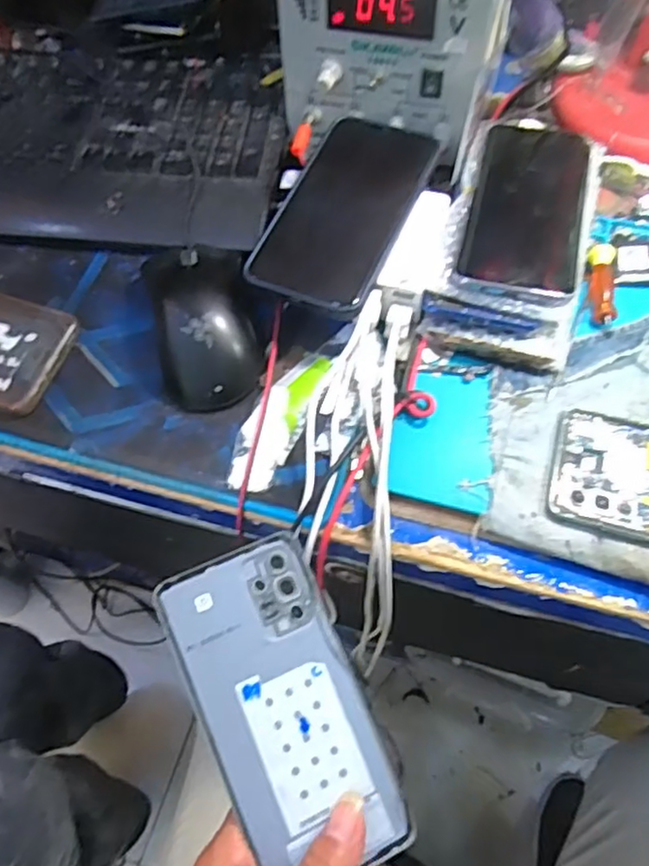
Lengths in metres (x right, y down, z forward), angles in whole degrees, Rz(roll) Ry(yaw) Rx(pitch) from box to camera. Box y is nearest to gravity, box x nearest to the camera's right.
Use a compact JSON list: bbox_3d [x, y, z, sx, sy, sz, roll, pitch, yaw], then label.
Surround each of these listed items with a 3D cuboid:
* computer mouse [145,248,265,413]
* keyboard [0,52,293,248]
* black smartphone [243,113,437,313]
[{"bbox_3d":[-0.078,-0.072,0.417,0.064,0.034,0.112,-12,61,-4],"label":"computer mouse"},{"bbox_3d":[-0.260,-0.231,0.511,0.459,0.036,0.181,7,62,6],"label":"keyboard"},{"bbox_3d":[0.015,-0.148,0.418,0.078,0.006,0.153,18,68,12],"label":"black smartphone"}]

